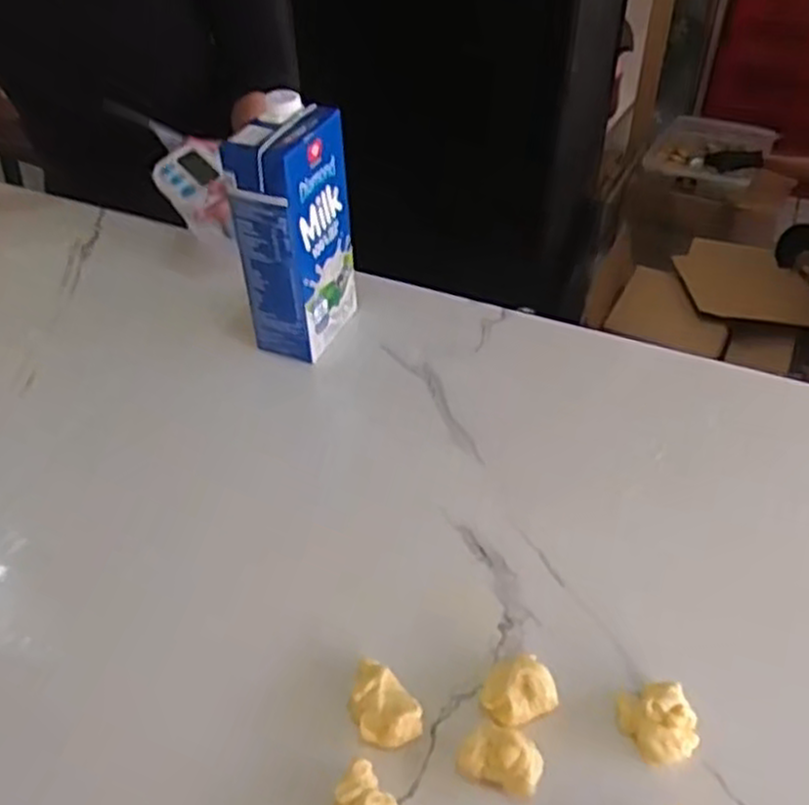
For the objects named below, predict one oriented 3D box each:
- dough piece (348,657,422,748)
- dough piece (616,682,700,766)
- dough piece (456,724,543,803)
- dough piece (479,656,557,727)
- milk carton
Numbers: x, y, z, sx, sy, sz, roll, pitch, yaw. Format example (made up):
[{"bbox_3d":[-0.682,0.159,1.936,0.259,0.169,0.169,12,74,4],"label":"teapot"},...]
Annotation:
[{"bbox_3d":[-0.015,0.179,0.461,0.036,0.021,0.053,-31,51,-25],"label":"dough piece"},{"bbox_3d":[0.147,0.186,0.452,0.038,0.028,0.040,-2,44,2],"label":"dough piece"},{"bbox_3d":[0.053,0.197,0.433,0.044,0.026,0.026,16,47,18],"label":"dough piece"},{"bbox_3d":[0.066,0.170,0.466,0.042,0.024,0.038,-19,46,-15],"label":"dough piece"},{"bbox_3d":[-0.092,-0.142,0.671,0.061,0.197,0.102,18,48,20],"label":"milk carton"}]

